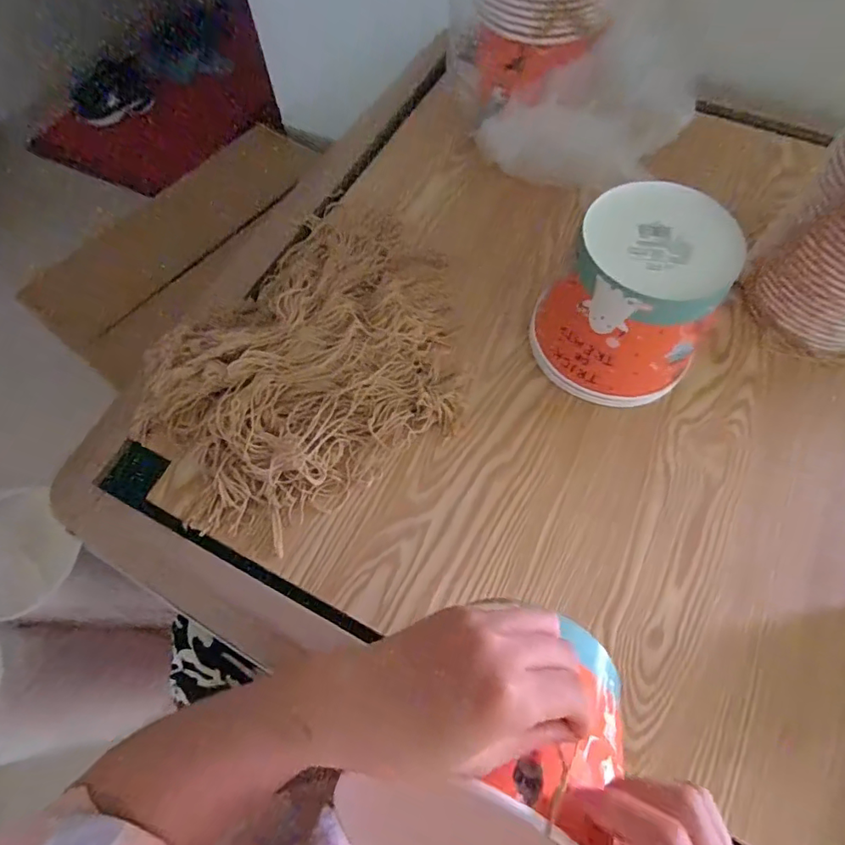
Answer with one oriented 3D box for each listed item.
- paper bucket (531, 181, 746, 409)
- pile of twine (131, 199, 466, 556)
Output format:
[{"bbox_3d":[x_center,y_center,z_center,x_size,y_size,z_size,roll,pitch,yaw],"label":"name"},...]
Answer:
[{"bbox_3d":[0.193,-0.108,0.476,0.152,0.160,0.134,10,66,5],"label":"paper bucket"},{"bbox_3d":[-0.099,-0.073,0.515,0.286,0.059,0.394,28,68,12],"label":"pile of twine"}]

